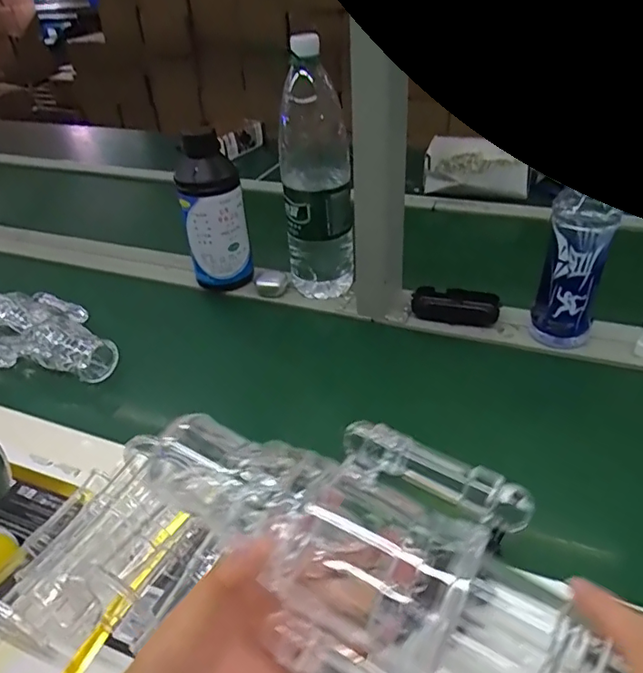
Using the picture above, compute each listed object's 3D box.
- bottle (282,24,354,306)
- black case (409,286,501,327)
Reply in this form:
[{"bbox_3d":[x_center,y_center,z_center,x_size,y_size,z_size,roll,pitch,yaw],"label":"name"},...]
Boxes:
[{"bbox_3d":[-0.006,-0.200,0.709,0.091,0.320,0.085,-2,37,2],"label":"bottle"},{"bbox_3d":[0.178,-0.038,0.721,0.112,0.034,0.049,11,40,19],"label":"black case"}]

